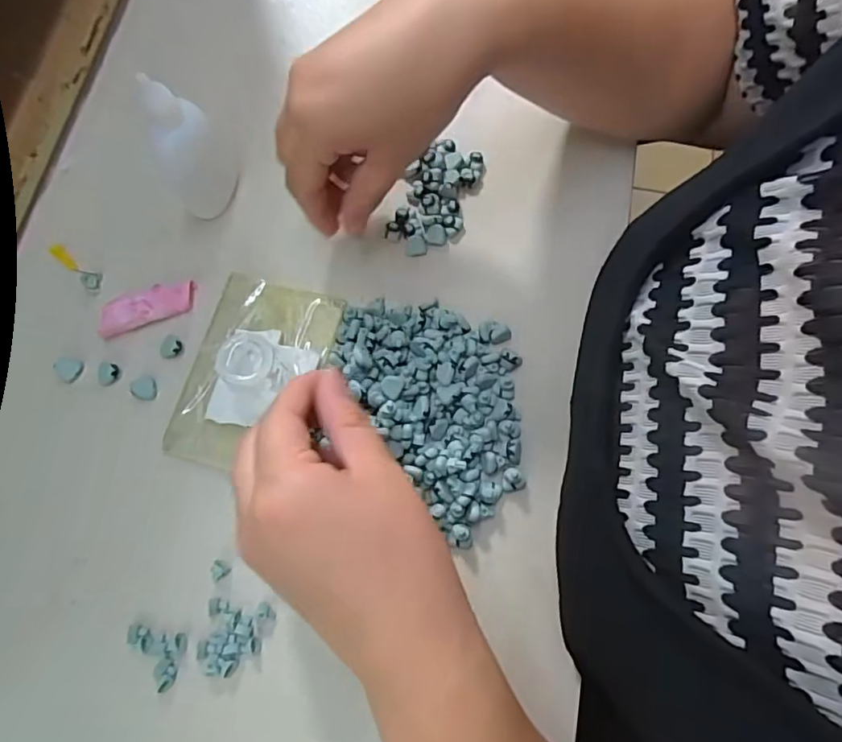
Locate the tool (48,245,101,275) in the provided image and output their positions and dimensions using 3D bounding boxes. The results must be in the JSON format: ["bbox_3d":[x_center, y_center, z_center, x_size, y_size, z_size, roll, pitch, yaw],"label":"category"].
[{"bbox_3d":[-0.200,-0.063,0.322,0.033,0.004,0.008,35,77,9],"label":"tool"}]

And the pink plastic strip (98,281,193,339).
[{"bbox_3d":[-0.153,-0.036,0.312,0.054,0.013,0.020,-22,75,-7],"label":"pink plastic strip"}]

